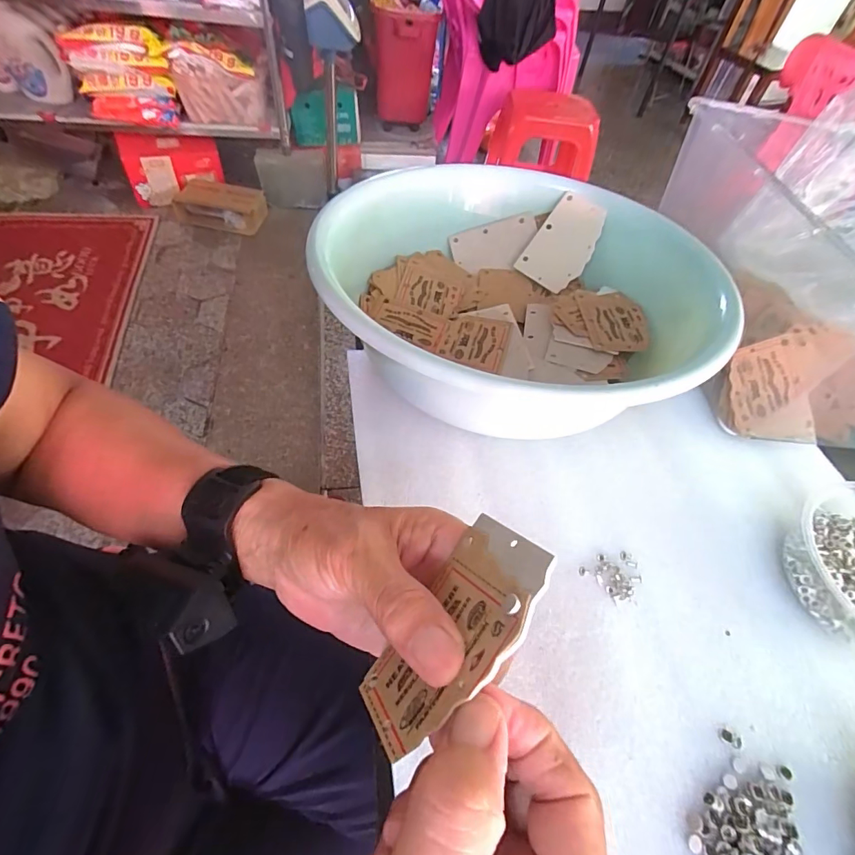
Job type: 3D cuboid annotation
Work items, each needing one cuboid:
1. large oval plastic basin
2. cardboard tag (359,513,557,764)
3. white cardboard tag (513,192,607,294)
[{"bbox_3d":[0.068,-0.115,0.349,0.292,0.104,0.297,-19,59,-19],"label":"large oval plastic basin"},{"bbox_3d":[0.010,0.074,0.163,0.004,0.054,0.084,43,78,-22],"label":"cardboard tag"},{"bbox_3d":[0.127,-0.172,0.416,0.054,0.006,0.081,40,102,16],"label":"white cardboard tag"}]

